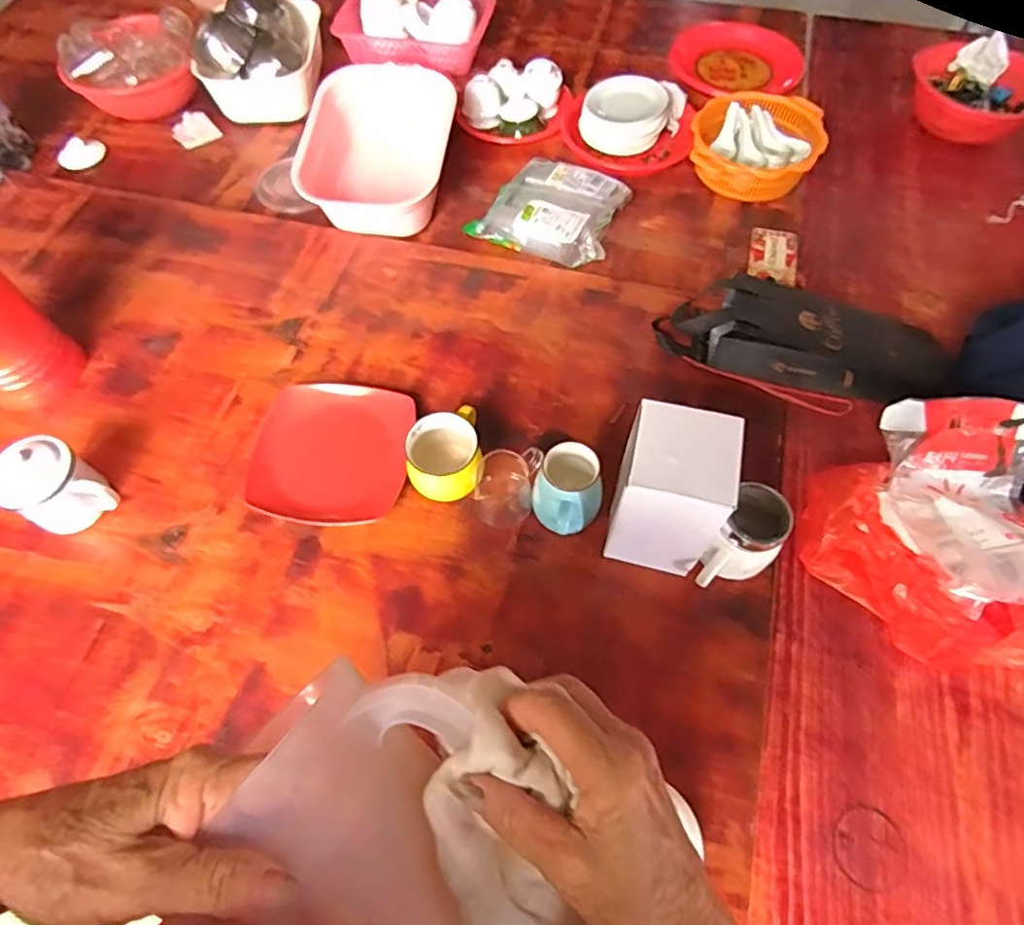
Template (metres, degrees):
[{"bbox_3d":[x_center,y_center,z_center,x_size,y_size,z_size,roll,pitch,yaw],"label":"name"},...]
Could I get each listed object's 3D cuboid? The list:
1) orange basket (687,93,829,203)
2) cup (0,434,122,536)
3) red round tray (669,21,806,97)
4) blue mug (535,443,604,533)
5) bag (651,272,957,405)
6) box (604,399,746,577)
[{"bbox_3d":[0.425,-0.559,1.094,0.209,0.079,0.206,7,60,7],"label":"orange basket"},{"bbox_3d":[-0.573,0.031,0.774,0.084,0.110,0.095,33,67,20],"label":"cup"},{"bbox_3d":[0.461,-0.827,1.271,0.254,0.023,0.254,6,60,6],"label":"red round tray"},{"bbox_3d":[0.060,0.040,0.745,0.076,0.104,0.090,36,68,19],"label":"blue mug"},{"bbox_3d":[0.396,-0.168,0.864,0.374,0.082,0.136,23,64,15],"label":"bag"},{"bbox_3d":[0.171,0.038,0.691,0.111,0.199,0.110,13,61,10],"label":"box"}]

